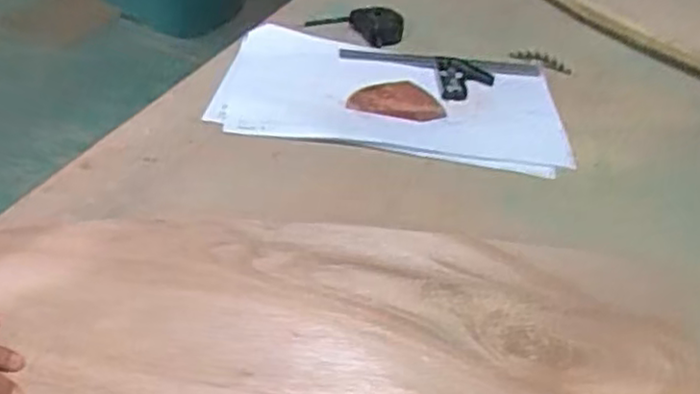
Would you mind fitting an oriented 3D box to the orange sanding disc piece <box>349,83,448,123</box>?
[{"bbox_3d":[0.061,-0.126,0.933,0.127,0.013,0.069,5,53,-6],"label":"orange sanding disc piece"}]

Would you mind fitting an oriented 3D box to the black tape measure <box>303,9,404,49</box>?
[{"bbox_3d":[0.014,-0.251,1.048,0.164,0.049,0.044,19,39,36],"label":"black tape measure"}]

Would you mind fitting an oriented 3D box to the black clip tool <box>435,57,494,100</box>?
[{"bbox_3d":[0.161,-0.168,0.988,0.077,0.018,0.094,2,40,-7],"label":"black clip tool"}]

